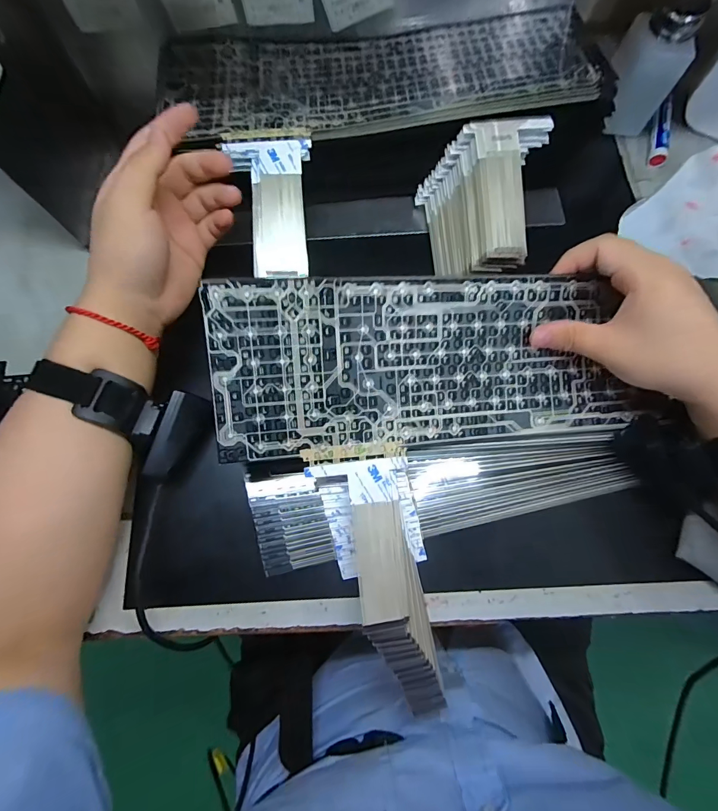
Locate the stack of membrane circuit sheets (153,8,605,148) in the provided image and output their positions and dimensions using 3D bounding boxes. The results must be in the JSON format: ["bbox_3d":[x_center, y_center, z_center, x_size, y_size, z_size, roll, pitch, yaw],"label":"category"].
[{"bbox_3d":[0.010,-0.290,0.325,0.360,0.031,0.132,-4,74,-2],"label":"stack of membrane circuit sheets"}]

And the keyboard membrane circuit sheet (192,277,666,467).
[{"bbox_3d":[0.056,-0.029,0.274,0.306,0.009,0.120,-5,99,-10],"label":"keyboard membrane circuit sheet"}]

